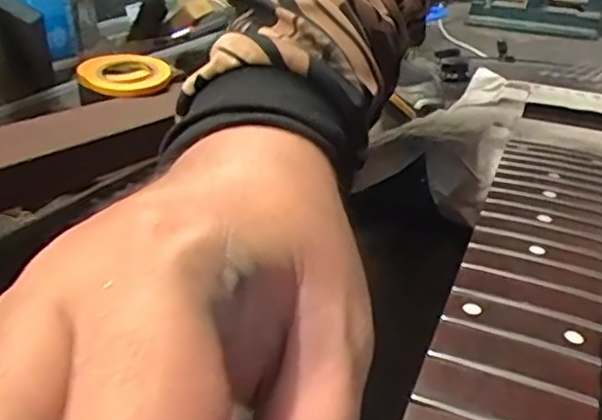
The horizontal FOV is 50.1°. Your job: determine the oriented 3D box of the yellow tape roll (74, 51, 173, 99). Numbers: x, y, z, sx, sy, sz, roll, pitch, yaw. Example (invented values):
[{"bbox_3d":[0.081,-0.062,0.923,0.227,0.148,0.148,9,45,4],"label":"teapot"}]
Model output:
[{"bbox_3d":[-0.127,-0.100,0.469,0.059,0.016,0.067,-19,33,-30],"label":"yellow tape roll"}]

